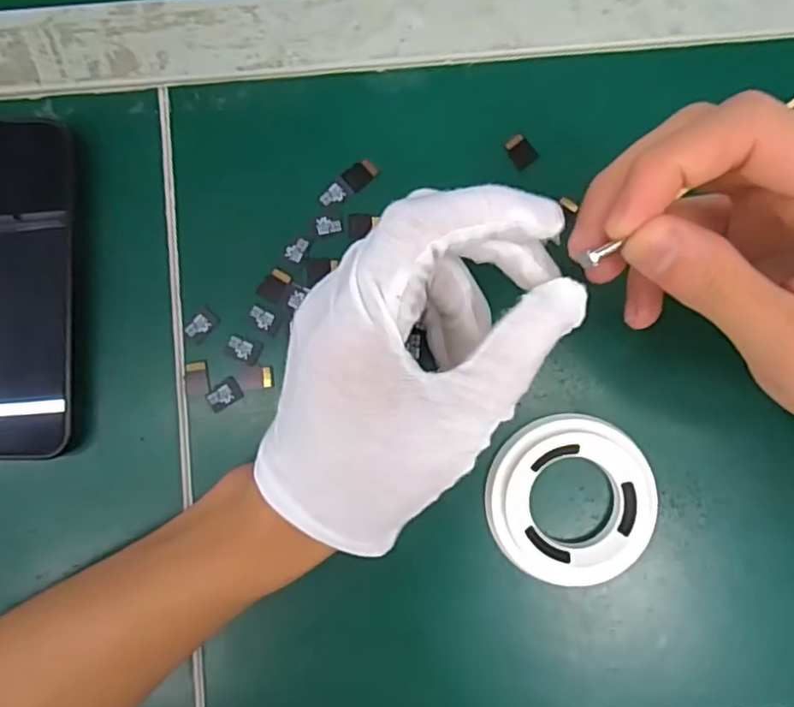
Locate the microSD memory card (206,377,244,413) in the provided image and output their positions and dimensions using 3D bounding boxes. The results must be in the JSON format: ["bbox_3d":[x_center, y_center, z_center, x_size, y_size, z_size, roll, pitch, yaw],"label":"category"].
[{"bbox_3d":[-0.077,0.019,0.284,0.015,0.004,0.011,-33,98,-7],"label":"microSD memory card"}]

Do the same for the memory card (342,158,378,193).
[{"bbox_3d":[-0.016,-0.081,0.285,0.015,0.004,0.011,-41,89,-3],"label":"memory card"}]

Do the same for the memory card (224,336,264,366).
[{"bbox_3d":[-0.069,-0.002,0.284,0.016,0.004,0.012,22,93,2],"label":"memory card"}]

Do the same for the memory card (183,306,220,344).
[{"bbox_3d":[-0.088,-0.013,0.284,0.010,0.004,0.016,44,92,-2],"label":"memory card"}]

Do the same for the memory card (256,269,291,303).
[{"bbox_3d":[-0.055,-0.031,0.285,0.010,0.004,0.015,31,97,-4],"label":"memory card"}]

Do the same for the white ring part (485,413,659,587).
[{"bbox_3d":[0.074,0.062,0.273,0.071,0.012,0.068,0,88,1],"label":"white ring part"}]

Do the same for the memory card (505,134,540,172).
[{"bbox_3d":[0.056,-0.091,0.285,0.011,0.004,0.015,-34,95,0],"label":"memory card"}]

